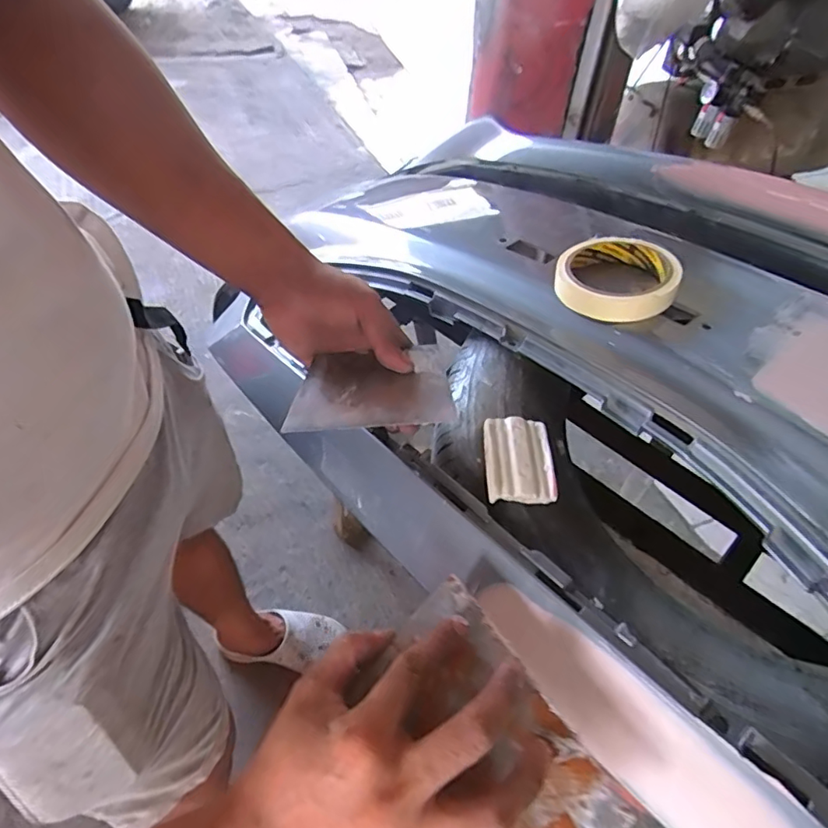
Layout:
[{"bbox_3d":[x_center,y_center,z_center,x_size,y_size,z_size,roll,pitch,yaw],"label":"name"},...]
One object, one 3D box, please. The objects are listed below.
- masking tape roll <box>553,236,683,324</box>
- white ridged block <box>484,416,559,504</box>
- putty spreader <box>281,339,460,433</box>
[{"bbox_3d":[0.165,-0.113,0.447,0.093,0.028,0.091,4,53,2],"label":"masking tape roll"},{"bbox_3d":[0.078,0.032,0.400,0.050,0.012,0.068,2,53,0],"label":"white ridged block"},{"bbox_3d":[-0.030,-0.021,0.411,0.123,0.008,0.086,-6,43,3],"label":"putty spreader"}]

